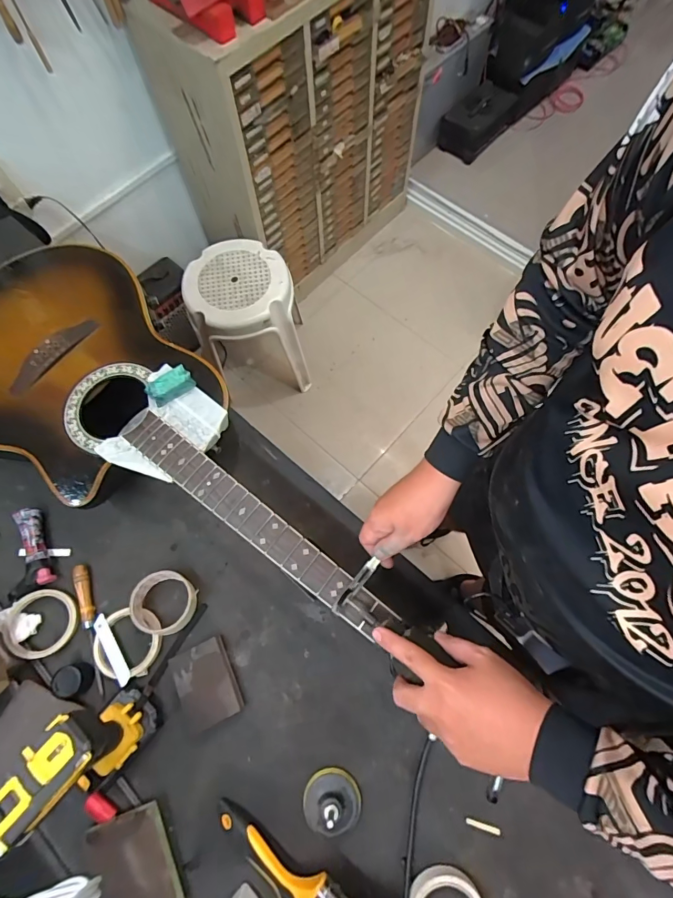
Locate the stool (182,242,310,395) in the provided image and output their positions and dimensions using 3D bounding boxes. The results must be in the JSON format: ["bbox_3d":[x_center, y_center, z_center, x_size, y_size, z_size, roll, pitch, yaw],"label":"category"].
[{"bbox_3d":[-0.289,-0.404,1.418,0.317,0.425,0.335,-23,71,-7],"label":"stool"}]

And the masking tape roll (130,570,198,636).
[{"bbox_3d":[-0.246,0.220,0.599,0.083,0.040,0.080,-1,70,2],"label":"masking tape roll"}]

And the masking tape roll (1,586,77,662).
[{"bbox_3d":[-0.430,0.254,0.609,0.094,0.026,0.090,-10,70,-2],"label":"masking tape roll"}]

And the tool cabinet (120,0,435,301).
[{"bbox_3d":[-0.087,-1.019,1.358,0.307,0.818,0.751,42,77,15],"label":"tool cabinet"}]

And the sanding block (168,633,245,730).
[{"bbox_3d":[-0.178,0.322,0.577,0.071,0.028,0.100,-25,72,-7],"label":"sanding block"}]

